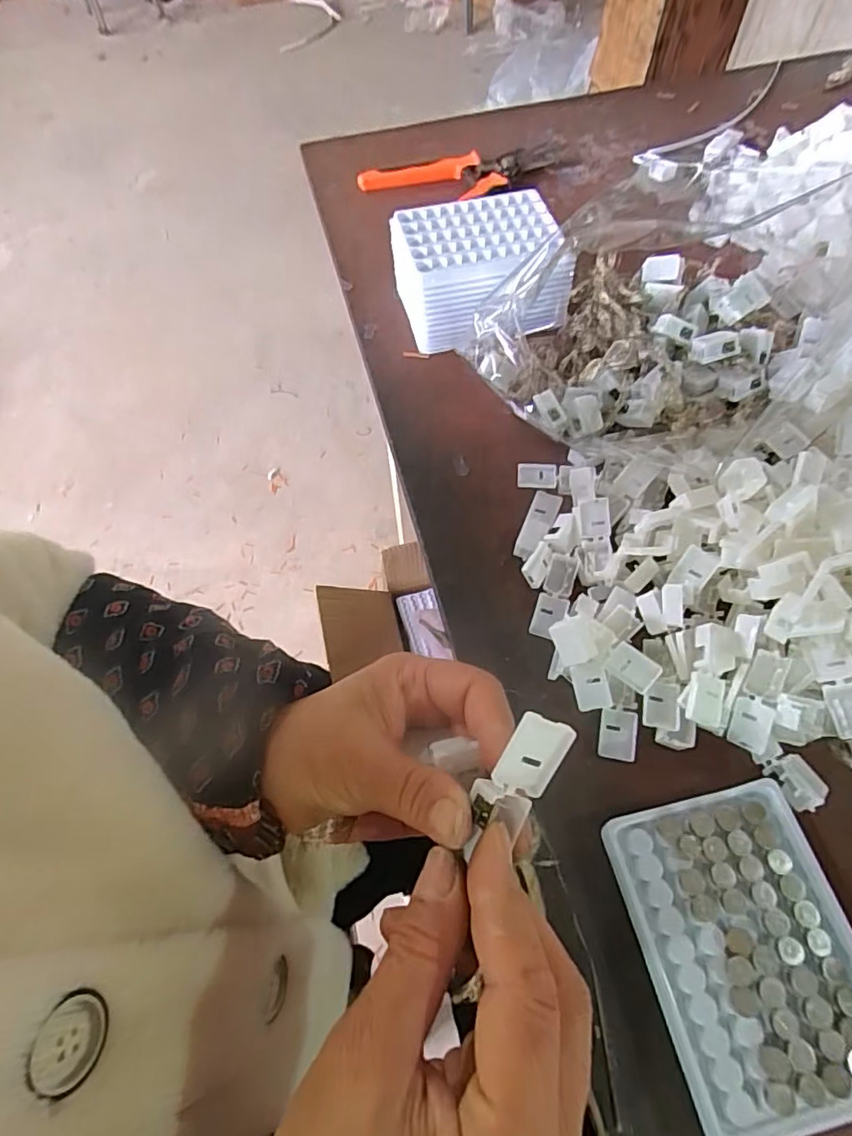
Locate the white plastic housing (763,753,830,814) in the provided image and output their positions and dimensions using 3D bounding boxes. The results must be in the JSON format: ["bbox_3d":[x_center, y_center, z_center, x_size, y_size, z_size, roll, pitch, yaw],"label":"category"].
[{"bbox_3d":[0.202,0.116,0.310,0.019,0.009,0.028,-29,64,-12],"label":"white plastic housing"}]

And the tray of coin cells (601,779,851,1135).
[{"bbox_3d":[0.154,0.179,0.272,0.099,0.018,0.128,-13,61,-4],"label":"tray of coin cells"}]

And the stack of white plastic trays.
[{"bbox_3d":[0.045,-0.237,0.474,0.129,0.072,0.122,-11,61,-3],"label":"stack of white plastic trays"}]

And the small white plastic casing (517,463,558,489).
[{"bbox_3d":[0.080,-0.066,0.411,0.028,0.006,0.021,4,62,6],"label":"small white plastic casing"}]

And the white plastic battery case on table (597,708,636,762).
[{"bbox_3d":[0.109,0.096,0.326,0.020,0.007,0.027,10,62,9],"label":"white plastic battery case on table"}]

